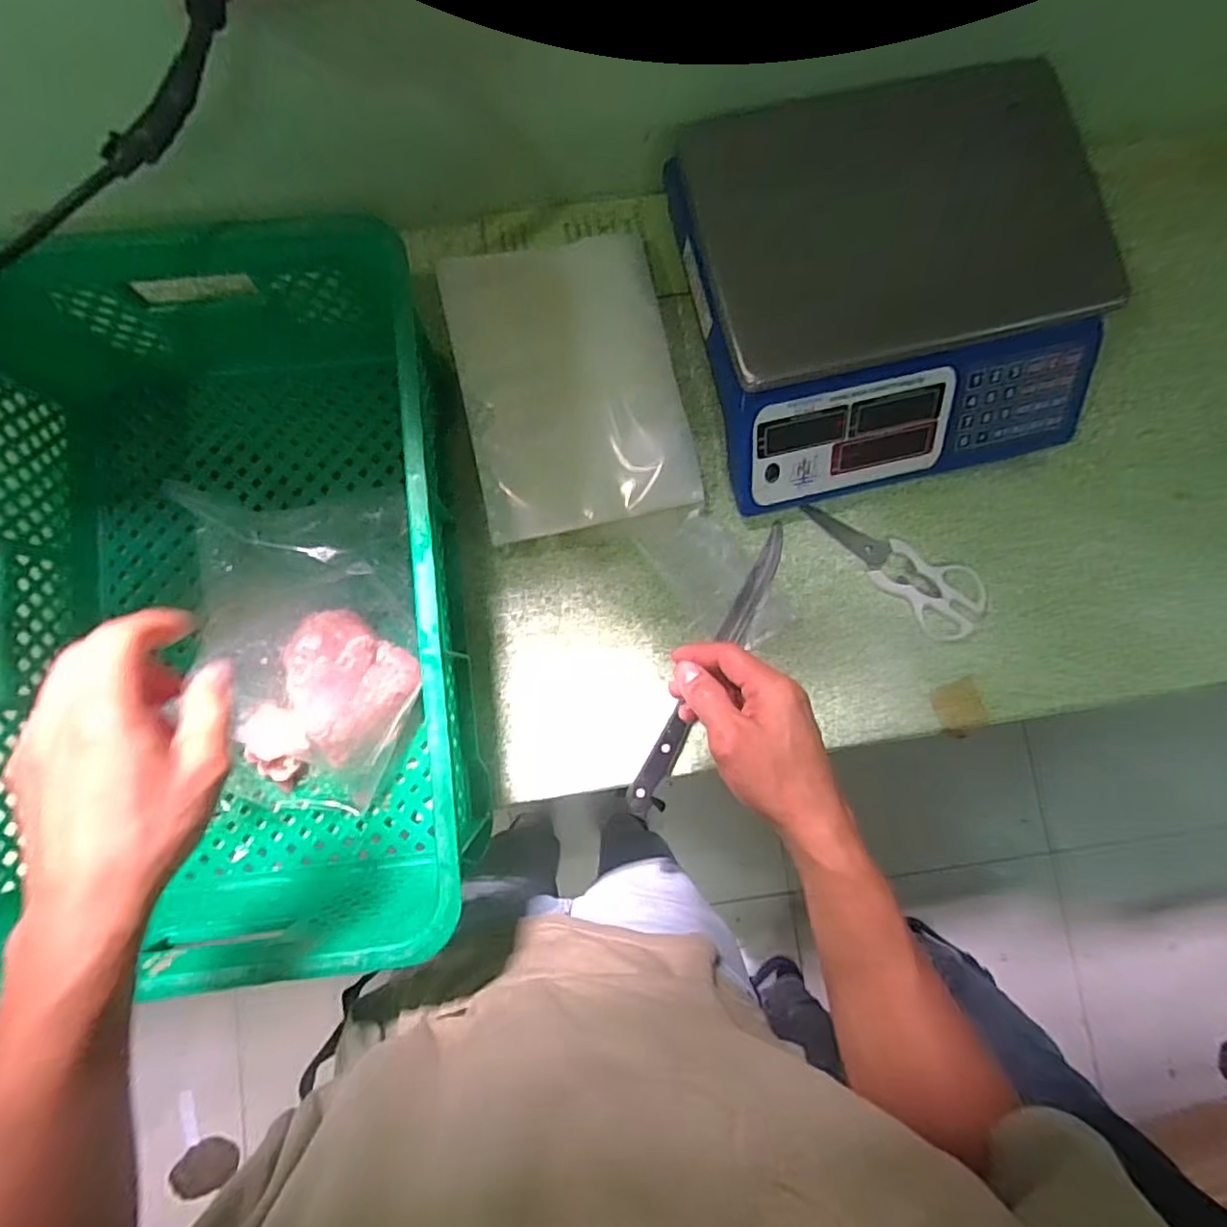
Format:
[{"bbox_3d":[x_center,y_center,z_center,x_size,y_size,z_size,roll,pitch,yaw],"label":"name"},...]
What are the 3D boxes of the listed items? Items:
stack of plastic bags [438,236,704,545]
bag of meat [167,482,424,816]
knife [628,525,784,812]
[{"bbox_3d":[-0.041,-0.215,0.580,0.199,0.027,0.260,-12,90,2],"label":"stack of plastic bags"},{"bbox_3d":[-0.278,0.030,0.511,0.176,0.108,0.271,-2,85,-1],"label":"bag of meat"},{"bbox_3d":[0.093,0.050,0.569,0.029,0.013,0.297,29,80,2],"label":"knife"}]

